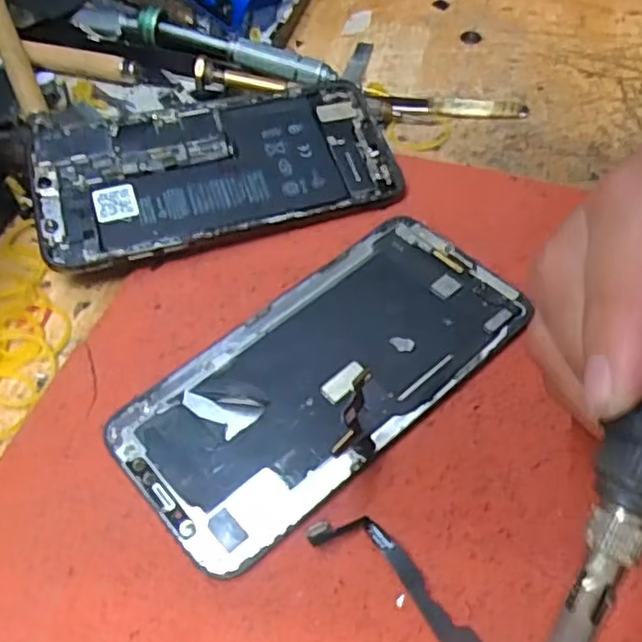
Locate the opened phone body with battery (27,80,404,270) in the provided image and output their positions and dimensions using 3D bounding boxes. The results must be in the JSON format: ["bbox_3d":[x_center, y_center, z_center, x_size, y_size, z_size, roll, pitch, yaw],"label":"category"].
[{"bbox_3d":[-0.042,-0.062,0.271,0.139,0.004,0.073,-11,62,-10],"label":"opened phone body with battery"}]

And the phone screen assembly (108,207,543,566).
[{"bbox_3d":[0.002,0.015,0.224,0.139,0.006,0.066,-36,60,-22],"label":"phone screen assembly"}]

